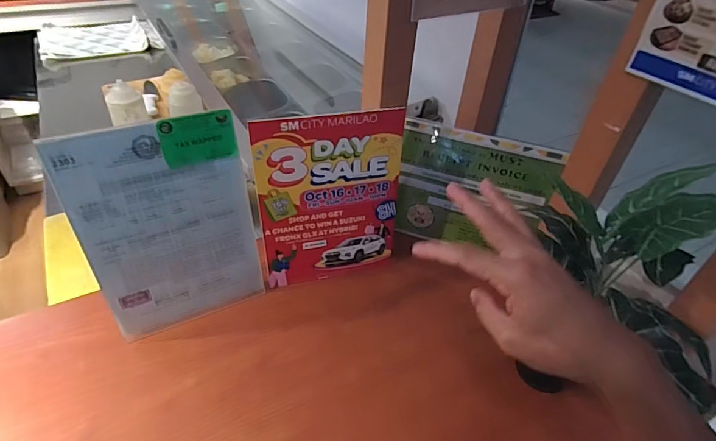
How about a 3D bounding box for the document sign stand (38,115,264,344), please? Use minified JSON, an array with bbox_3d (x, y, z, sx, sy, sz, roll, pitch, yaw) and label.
[{"bbox_3d":[-0.249,0.020,0.574,0.208,0.299,0.055,-17,46,-22],"label":"document sign stand"}]

